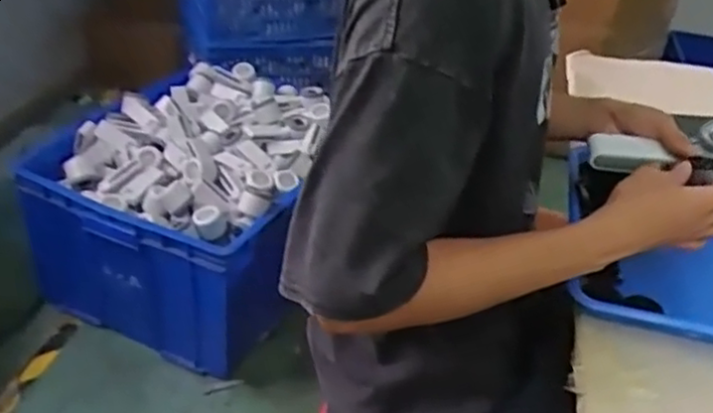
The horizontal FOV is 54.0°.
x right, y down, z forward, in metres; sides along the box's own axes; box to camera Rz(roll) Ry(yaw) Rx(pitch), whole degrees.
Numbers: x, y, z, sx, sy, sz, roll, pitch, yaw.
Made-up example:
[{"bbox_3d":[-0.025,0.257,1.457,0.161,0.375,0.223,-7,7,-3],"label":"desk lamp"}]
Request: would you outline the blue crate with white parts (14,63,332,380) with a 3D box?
[{"bbox_3d":[-0.359,-0.003,1.661,0.543,0.434,0.611,19,36,18],"label":"blue crate with white parts"}]

